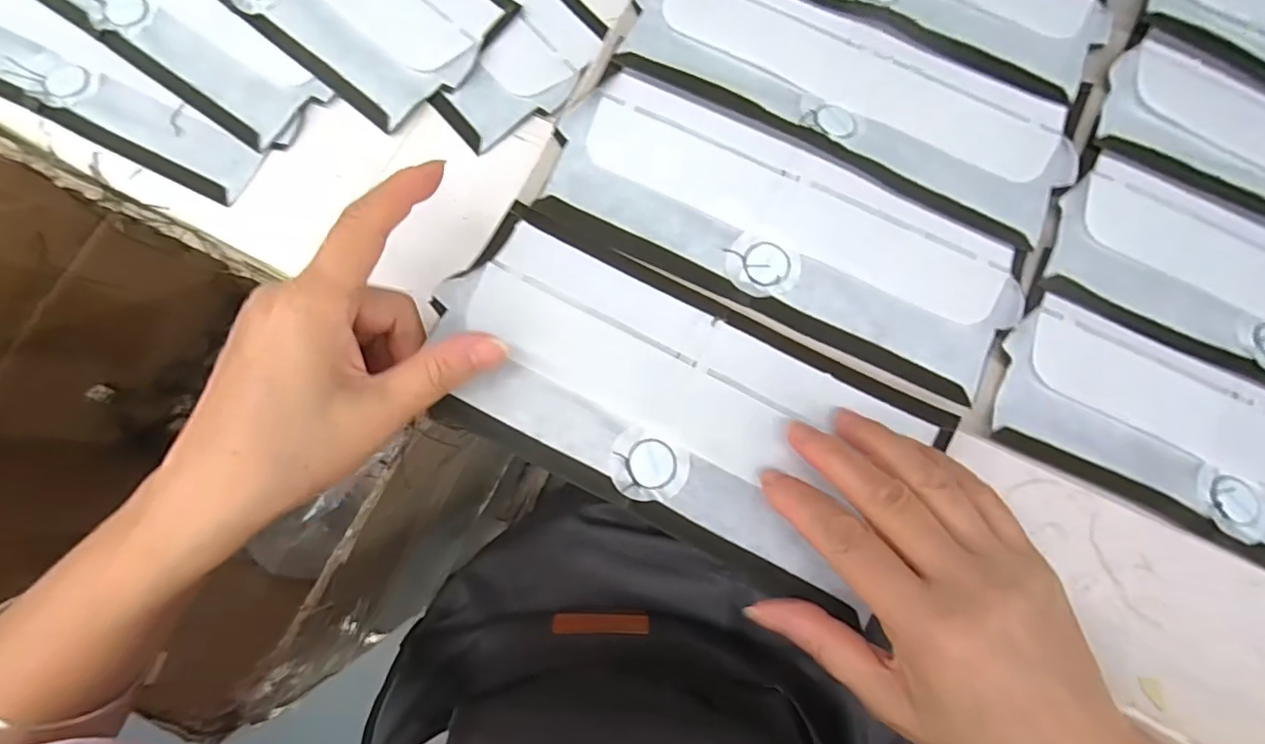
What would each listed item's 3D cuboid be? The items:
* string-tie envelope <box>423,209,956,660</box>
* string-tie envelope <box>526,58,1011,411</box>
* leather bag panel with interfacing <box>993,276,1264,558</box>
[{"bbox_3d":[0.021,0.014,0.258,0.226,0.014,0.106,25,80,4],"label":"string-tie envelope"},{"bbox_3d":[0.074,-0.073,0.278,0.231,0.008,0.092,25,80,4],"label":"string-tie envelope"},{"bbox_3d":[0.286,0.035,0.257,0.224,0.012,0.089,26,80,5],"label":"leather bag panel with interfacing"}]

